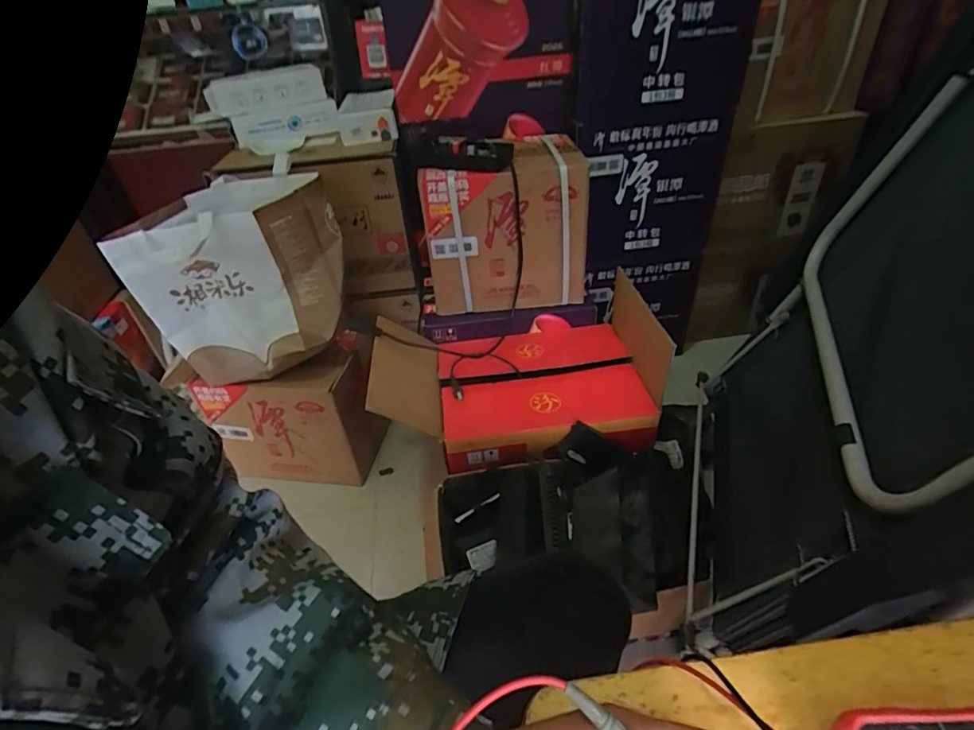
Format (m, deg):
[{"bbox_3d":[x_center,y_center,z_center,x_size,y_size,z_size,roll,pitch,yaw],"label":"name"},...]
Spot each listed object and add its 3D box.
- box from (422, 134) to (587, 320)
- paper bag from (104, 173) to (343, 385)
[{"bbox_3d":[0.042,-0.273,1.005,0.298,0.282,0.190,-1,38,5],"label":"box"},{"bbox_3d":[-0.424,-0.152,0.919,0.277,0.292,0.234,1,39,8],"label":"paper bag"}]

